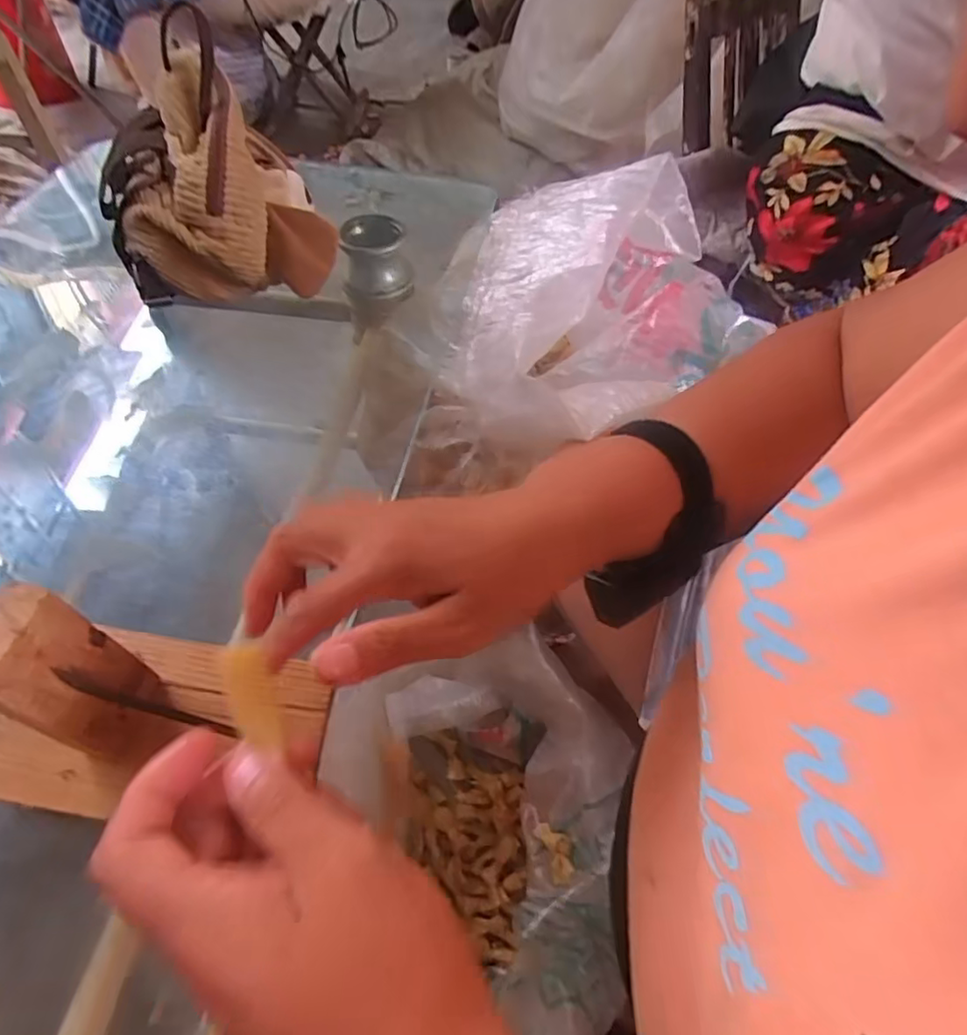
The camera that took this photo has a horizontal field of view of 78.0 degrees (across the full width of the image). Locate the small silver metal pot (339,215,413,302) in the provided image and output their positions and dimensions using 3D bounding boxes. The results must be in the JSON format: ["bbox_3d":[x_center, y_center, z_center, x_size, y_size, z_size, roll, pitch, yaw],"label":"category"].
[{"bbox_3d":[-0.115,-0.281,0.654,0.070,0.067,0.074,0,55,-1],"label":"small silver metal pot"}]

